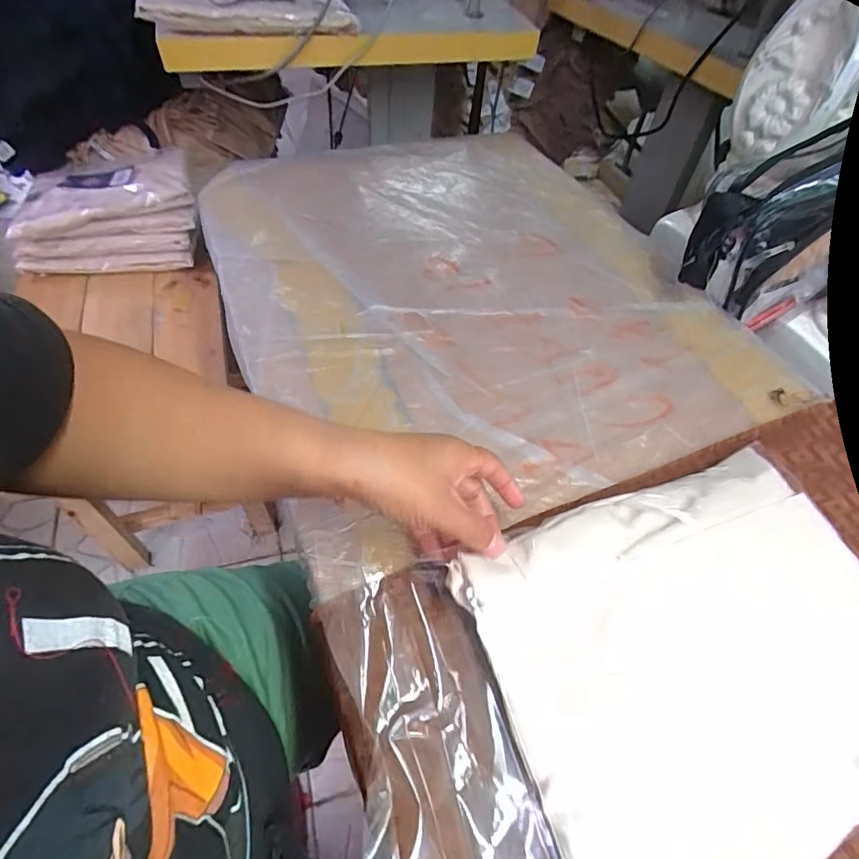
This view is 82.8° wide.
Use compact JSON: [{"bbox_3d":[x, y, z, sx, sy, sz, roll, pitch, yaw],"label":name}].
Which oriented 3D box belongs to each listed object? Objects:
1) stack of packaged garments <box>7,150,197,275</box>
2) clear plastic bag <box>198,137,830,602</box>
[{"bbox_3d":[-0.496,-0.331,0.765,0.255,0.113,0.149,-9,56,-13],"label":"stack of packaged garments"},{"bbox_3d":[0.033,-0.167,0.529,0.475,0.032,0.556,-16,53,-16],"label":"clear plastic bag"}]

